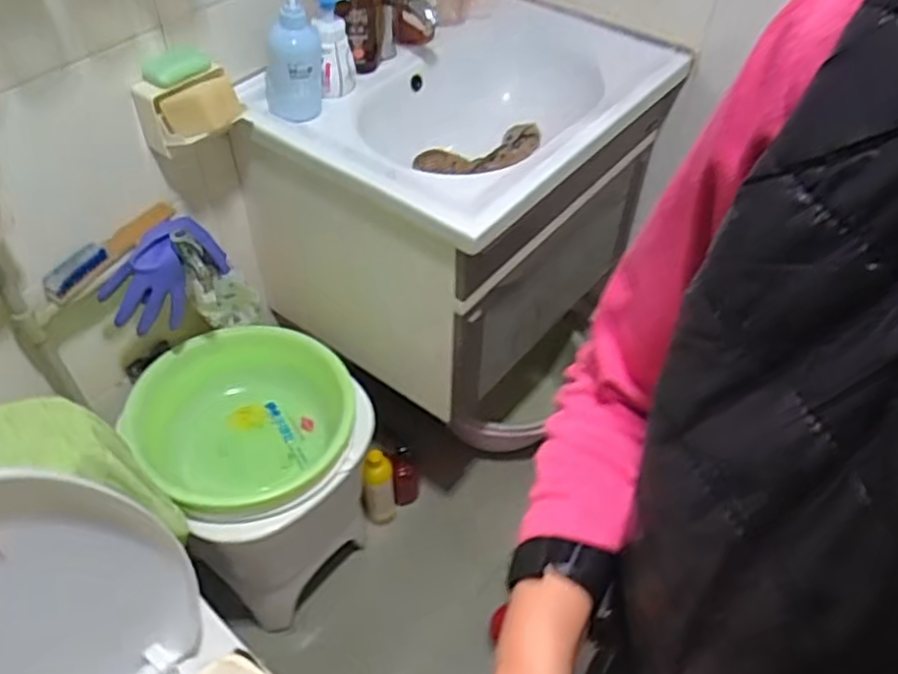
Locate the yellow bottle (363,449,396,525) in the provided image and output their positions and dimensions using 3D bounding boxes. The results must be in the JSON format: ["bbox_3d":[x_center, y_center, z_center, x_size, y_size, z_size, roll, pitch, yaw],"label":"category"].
[{"bbox_3d":[-0.142,0.312,1.462,0.066,0.225,0.052,-5,48,-6],"label":"yellow bottle"}]

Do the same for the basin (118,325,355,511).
[{"bbox_3d":[-0.310,0.135,1.164,0.342,0.142,0.312,1,48,-1],"label":"basin"}]

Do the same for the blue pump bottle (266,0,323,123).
[{"bbox_3d":[-0.224,-0.414,1.036,0.067,0.210,0.082,14,49,11],"label":"blue pump bottle"}]

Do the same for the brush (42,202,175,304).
[{"bbox_3d":[-0.479,-0.127,1.024,0.059,0.040,0.216,21,51,17],"label":"brush"}]

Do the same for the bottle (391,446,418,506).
[{"bbox_3d":[-0.090,0.298,1.512,0.054,0.164,0.044,-1,48,-2],"label":"bottle"}]

